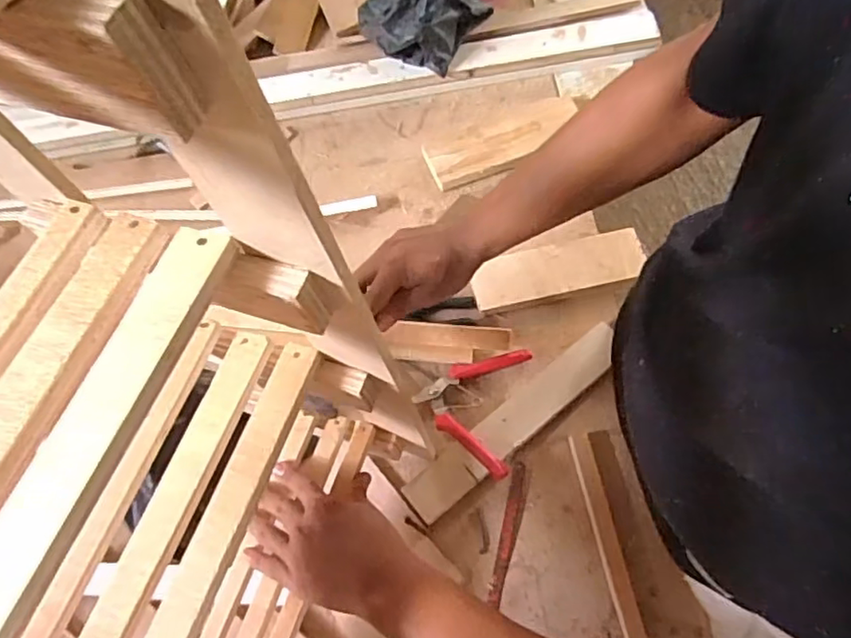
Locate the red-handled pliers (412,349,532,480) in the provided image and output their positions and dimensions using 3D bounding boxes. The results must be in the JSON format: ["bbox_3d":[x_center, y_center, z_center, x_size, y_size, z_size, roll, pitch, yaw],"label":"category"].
[{"bbox_3d":[0.048,0.093,0.692,0.119,0.034,0.156,11,65,13],"label":"red-handled pliers"}]

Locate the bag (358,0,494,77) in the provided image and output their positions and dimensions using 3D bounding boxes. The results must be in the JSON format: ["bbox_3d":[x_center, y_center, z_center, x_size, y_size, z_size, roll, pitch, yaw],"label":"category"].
[{"bbox_3d":[-0.007,-0.444,0.885,0.135,0.105,0.158,24,69,18],"label":"bag"}]

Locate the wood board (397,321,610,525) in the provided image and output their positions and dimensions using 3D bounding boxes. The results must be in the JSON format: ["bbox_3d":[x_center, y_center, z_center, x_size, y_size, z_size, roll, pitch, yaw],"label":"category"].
[{"bbox_3d":[0.104,0.109,0.676,0.296,0.018,0.048,-38,65,-12],"label":"wood board"}]

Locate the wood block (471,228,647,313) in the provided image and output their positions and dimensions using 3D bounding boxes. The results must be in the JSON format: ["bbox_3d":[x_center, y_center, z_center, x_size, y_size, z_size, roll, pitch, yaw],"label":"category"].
[{"bbox_3d":[0.163,-0.062,0.753,0.211,0.023,0.071,-13,62,1],"label":"wood block"}]

